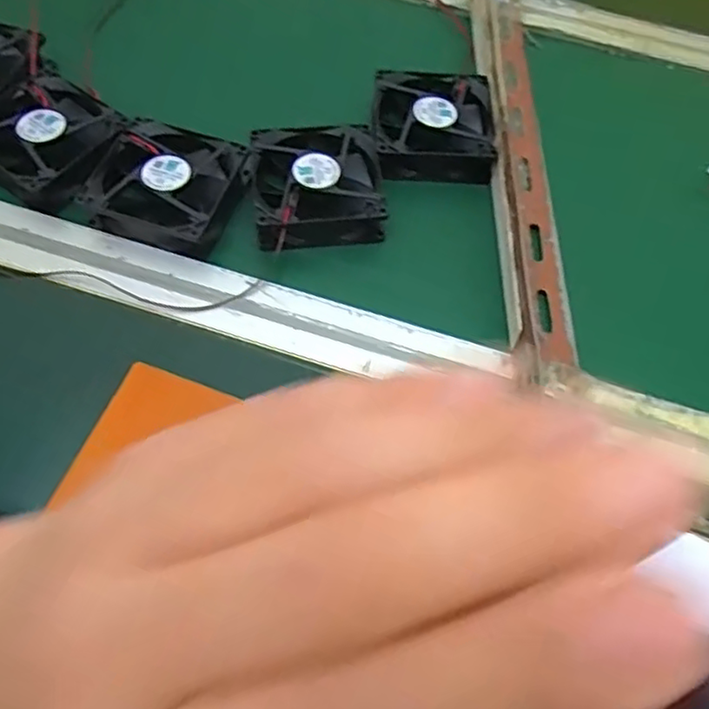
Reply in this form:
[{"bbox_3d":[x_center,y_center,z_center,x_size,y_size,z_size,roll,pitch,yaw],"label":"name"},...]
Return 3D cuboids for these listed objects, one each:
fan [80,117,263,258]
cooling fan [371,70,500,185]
[{"bbox_3d":[-0.113,-0.106,0.408,0.086,0.020,0.085,18,63,7],"label":"fan"},{"bbox_3d":[0.053,-0.159,0.448,0.081,0.025,0.086,-1,62,-3],"label":"cooling fan"}]

